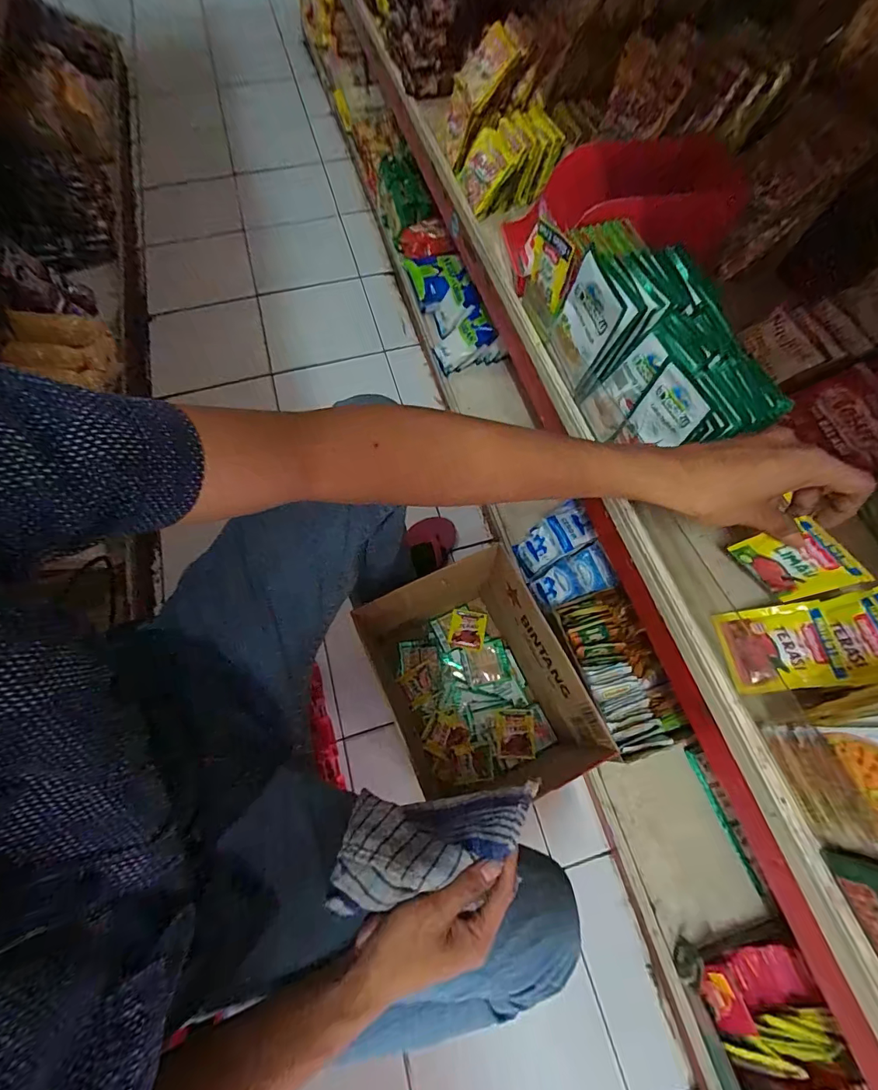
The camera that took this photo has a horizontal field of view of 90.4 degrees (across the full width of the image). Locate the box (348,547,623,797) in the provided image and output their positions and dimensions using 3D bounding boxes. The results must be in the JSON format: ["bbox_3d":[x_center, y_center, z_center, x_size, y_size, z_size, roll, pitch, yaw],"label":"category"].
[{"bbox_3d":[0.045,0.228,0.723,0.272,0.273,0.317,-23,69,-10],"label":"box"}]

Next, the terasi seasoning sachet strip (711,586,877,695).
[{"bbox_3d":[0.308,0.079,0.357,0.128,0.032,0.070,-13,64,22],"label":"terasi seasoning sachet strip"}]

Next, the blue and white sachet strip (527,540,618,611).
[{"bbox_3d":[0.248,0.065,0.803,0.146,0.020,0.082,-29,64,4],"label":"blue and white sachet strip"}]

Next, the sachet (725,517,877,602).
[{"bbox_3d":[0.293,0.015,0.362,0.007,0.071,0.068,-38,80,-30],"label":"sachet"}]

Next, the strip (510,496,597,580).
[{"bbox_3d":[0.213,-0.012,0.844,0.153,0.058,0.098,-39,66,28],"label":"strip"}]

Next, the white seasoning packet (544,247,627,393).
[{"bbox_3d":[0.148,-0.229,0.456,0.008,0.115,0.079,-17,74,-13],"label":"white seasoning packet"}]

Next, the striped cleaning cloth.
[{"bbox_3d":[0.000,0.277,0.410,0.182,0.091,0.079,-2,67,-2],"label":"striped cleaning cloth"}]

